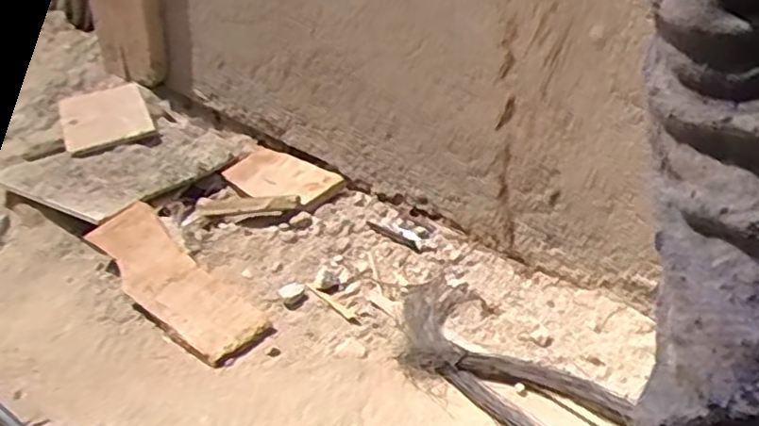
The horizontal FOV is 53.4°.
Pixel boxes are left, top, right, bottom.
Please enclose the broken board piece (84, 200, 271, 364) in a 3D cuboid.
[{"bbox_3d":[-0.237,0.076,0.868,0.247,0.026,0.089,38,46,23],"label":"broken board piece"}]

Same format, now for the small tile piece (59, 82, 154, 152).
[{"bbox_3d":[-0.425,-0.152,1.159,0.127,0.016,0.183,-22,40,-14],"label":"small tile piece"}]

